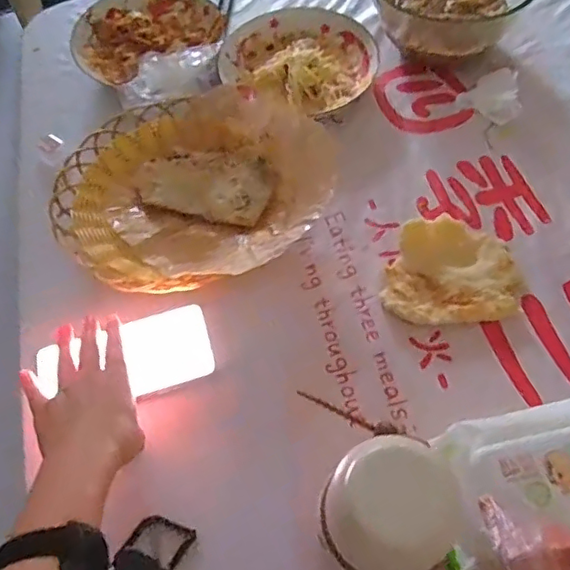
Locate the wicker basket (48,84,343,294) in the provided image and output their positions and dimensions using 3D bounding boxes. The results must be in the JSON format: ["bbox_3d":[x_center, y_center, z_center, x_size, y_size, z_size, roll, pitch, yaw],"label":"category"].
[{"bbox_3d":[-0.094,-0.114,0.606,0.264,0.060,0.286,-1,61,2],"label":"wicker basket"}]

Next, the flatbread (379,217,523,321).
[{"bbox_3d":[0.165,-0.015,0.560,0.133,0.023,0.107,-1,61,2],"label":"flatbread"}]

